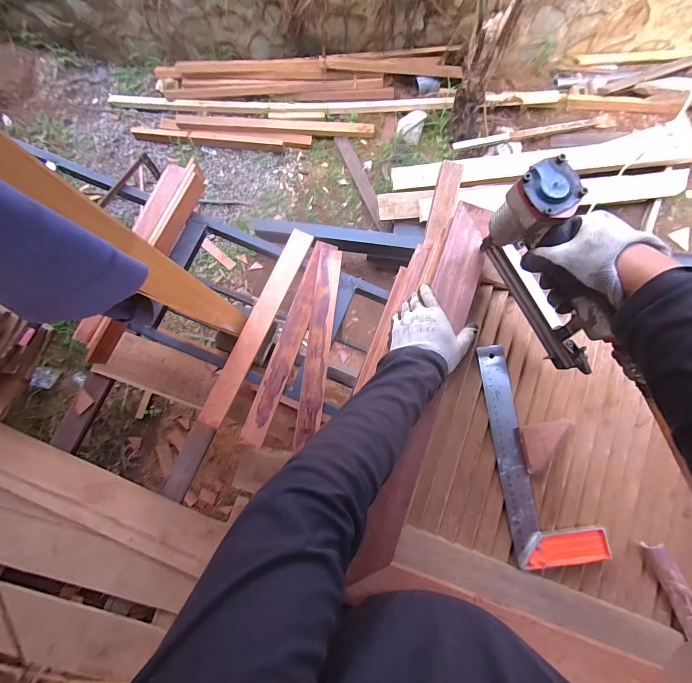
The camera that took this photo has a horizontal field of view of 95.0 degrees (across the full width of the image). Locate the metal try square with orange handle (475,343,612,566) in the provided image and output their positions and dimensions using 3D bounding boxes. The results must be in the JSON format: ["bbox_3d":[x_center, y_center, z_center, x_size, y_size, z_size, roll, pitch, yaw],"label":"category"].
[{"bbox_3d":[0.278,0.155,0.458,0.120,0.013,0.308,-7,81,-2],"label":"metal try square with orange handle"}]

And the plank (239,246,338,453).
[{"bbox_3d":[-0.158,-0.005,0.913,0.068,0.024,0.610,19,81,2],"label":"plank"}]

